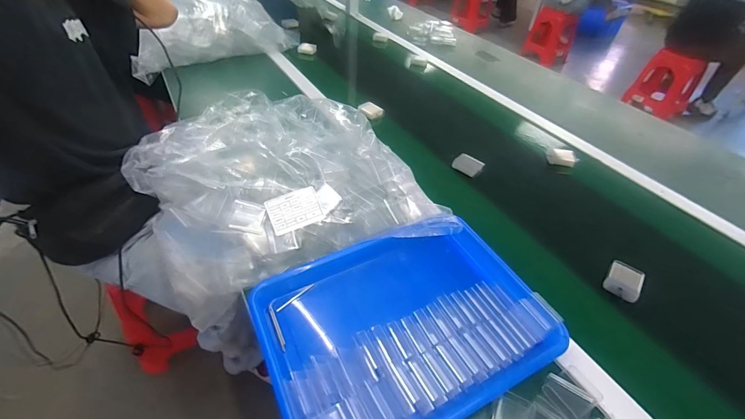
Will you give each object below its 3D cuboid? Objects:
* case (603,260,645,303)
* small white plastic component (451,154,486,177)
[{"bbox_3d":[0.364,0.102,0.502,0.042,0.014,0.061,31,49,25],"label":"case"},{"bbox_3d":[0.189,-0.088,0.685,0.049,0.018,0.044,34,50,28],"label":"small white plastic component"}]

